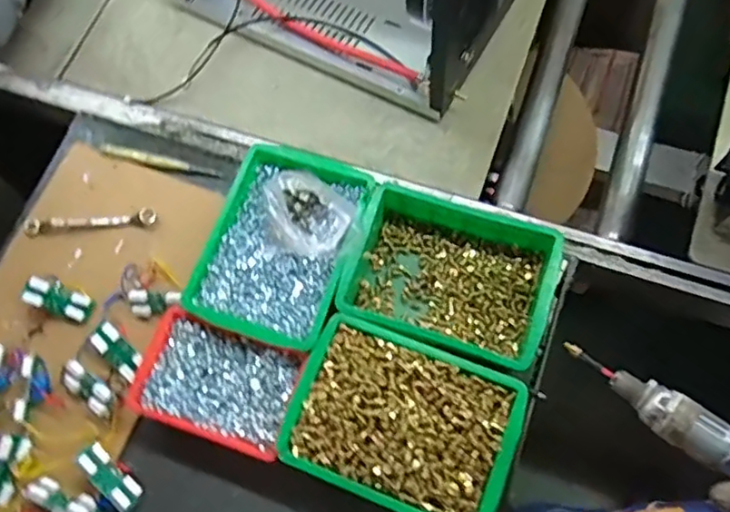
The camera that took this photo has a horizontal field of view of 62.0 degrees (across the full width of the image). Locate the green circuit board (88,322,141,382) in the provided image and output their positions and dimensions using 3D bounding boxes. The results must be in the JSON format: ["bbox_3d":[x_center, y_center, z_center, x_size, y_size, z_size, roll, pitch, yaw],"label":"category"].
[{"bbox_3d":[-0.316,0.122,0.777,0.036,0.014,0.074,-40,90,-11],"label":"green circuit board"}]

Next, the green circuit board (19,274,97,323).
[{"bbox_3d":[-0.404,0.058,0.804,0.087,0.015,0.038,25,72,-8],"label":"green circuit board"}]

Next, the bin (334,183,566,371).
[{"bbox_3d":[0.108,0.029,0.770,0.244,0.077,0.184,17,73,12],"label":"bin"}]

